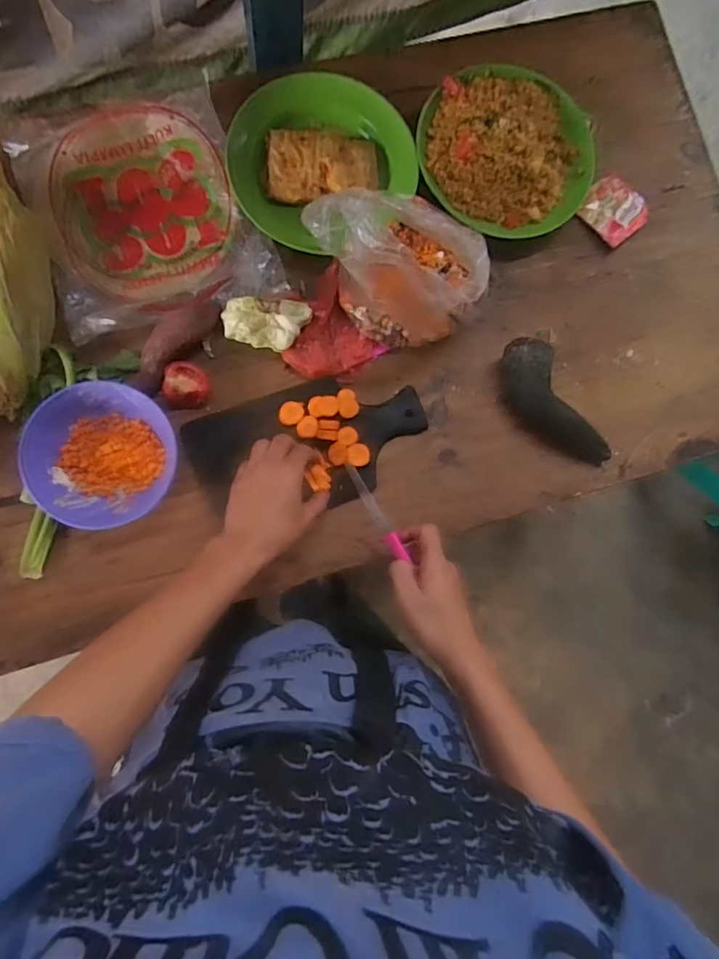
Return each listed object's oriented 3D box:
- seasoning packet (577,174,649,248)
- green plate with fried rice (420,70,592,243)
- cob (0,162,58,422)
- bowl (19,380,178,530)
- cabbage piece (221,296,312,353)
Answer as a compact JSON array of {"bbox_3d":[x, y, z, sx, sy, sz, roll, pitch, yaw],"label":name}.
[{"bbox_3d":[0.323,-0.340,0.691,0.076,0.005,0.085,38,77,1],"label":"seasoning packet"},{"bbox_3d":[0.180,-0.401,0.654,0.211,0.050,0.221,0,89,-7],"label":"green plate with fried rice"},{"bbox_3d":[-0.357,-0.198,0.565,0.061,0.059,0.264,-2,89,-7],"label":"cob"},{"bbox_3d":[-0.264,-0.024,0.570,0.136,0.053,0.145,0,89,-7],"label":"bowl"},{"bbox_3d":[-0.100,-0.169,0.595,0.093,0.054,0.050,-7,90,-7],"label":"cabbage piece"}]

